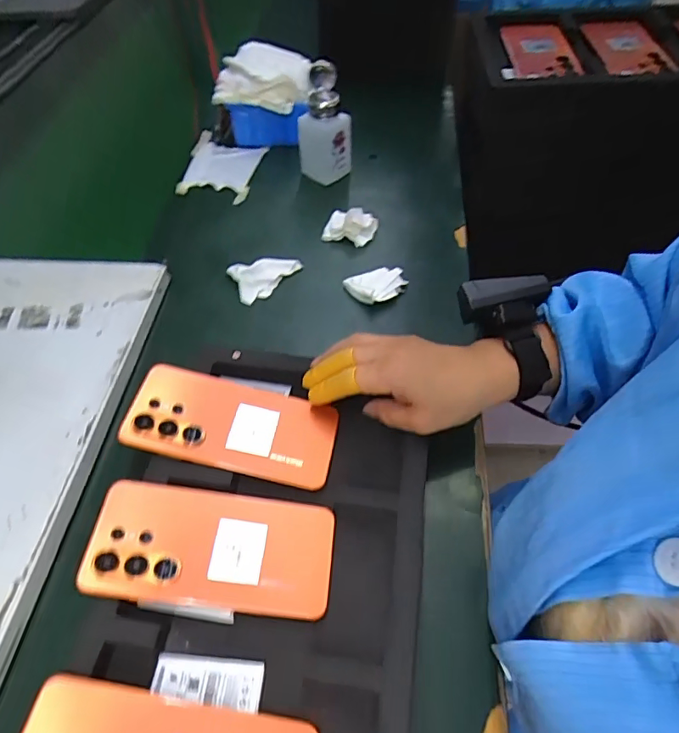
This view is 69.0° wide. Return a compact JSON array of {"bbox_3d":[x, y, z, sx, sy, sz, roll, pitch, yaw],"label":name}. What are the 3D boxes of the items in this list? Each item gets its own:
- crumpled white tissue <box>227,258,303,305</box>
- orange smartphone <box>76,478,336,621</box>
[{"bbox_3d":[-0.085,-0.109,0.588,0.082,0.019,0.051,-22,58,-16],"label":"crumpled white tissue"},{"bbox_3d":[-0.089,0.129,0.354,0.166,0.005,0.079,9,57,-4],"label":"orange smartphone"}]

